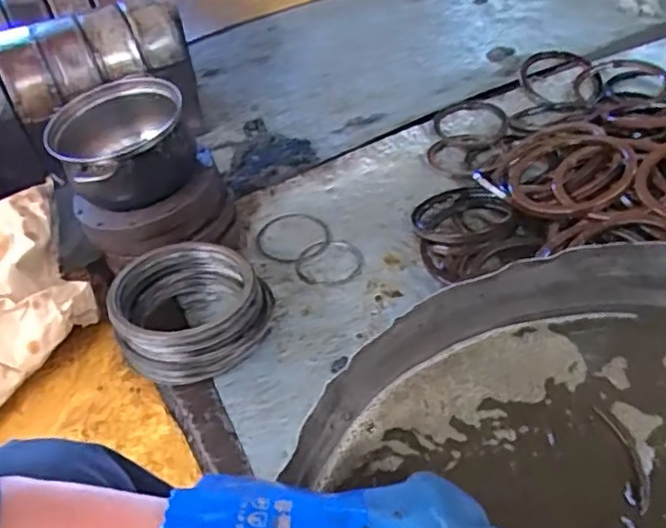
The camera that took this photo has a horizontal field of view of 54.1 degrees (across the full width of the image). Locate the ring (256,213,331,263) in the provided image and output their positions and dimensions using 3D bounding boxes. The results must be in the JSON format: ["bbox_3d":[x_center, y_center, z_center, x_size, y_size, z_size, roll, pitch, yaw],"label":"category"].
[{"bbox_3d":[-0.067,-0.046,1.146,0.127,0.007,0.132,-5,43,5],"label":"ring"}]

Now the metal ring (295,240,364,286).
[{"bbox_3d":[-0.003,-0.006,1.099,0.107,0.008,0.114,-5,43,5],"label":"metal ring"}]

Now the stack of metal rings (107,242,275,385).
[{"bbox_3d":[-0.206,0.066,0.969,0.223,0.098,0.203,-15,43,-5],"label":"stack of metal rings"}]

